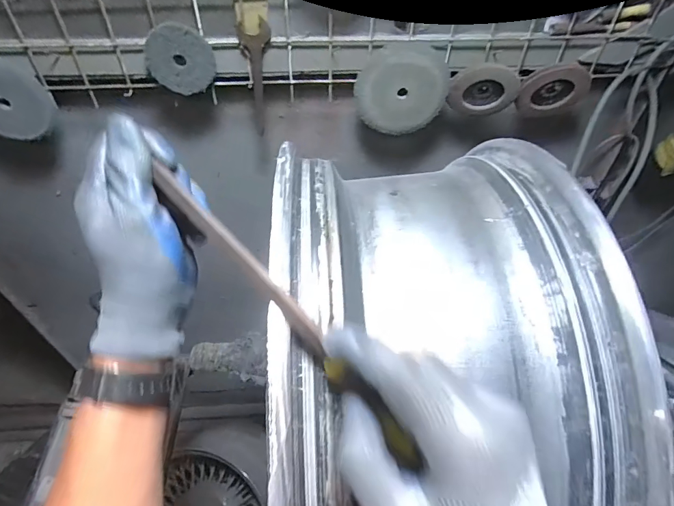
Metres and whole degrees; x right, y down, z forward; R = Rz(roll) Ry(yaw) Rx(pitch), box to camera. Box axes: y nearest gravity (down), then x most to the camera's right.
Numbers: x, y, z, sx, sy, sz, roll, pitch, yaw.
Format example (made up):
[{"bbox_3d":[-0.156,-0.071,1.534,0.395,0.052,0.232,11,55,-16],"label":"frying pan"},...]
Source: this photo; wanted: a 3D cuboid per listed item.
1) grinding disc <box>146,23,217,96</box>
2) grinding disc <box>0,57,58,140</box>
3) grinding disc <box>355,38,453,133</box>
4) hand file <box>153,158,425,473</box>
[{"bbox_3d":[-0.199,-0.245,0.525,0.080,0.079,0.013,-7,48,-8],"label":"grinding disc"},{"bbox_3d":[-0.434,-0.200,0.542,0.096,0.104,0.012,-41,34,13],"label":"grinding disc"},{"bbox_3d":[0.091,-0.229,0.581,0.126,0.118,0.019,1,47,0],"label":"grinding disc"},{"bbox_3d":[-0.034,0.036,0.257,0.236,0.018,0.013,46,58,6],"label":"hand file"}]

